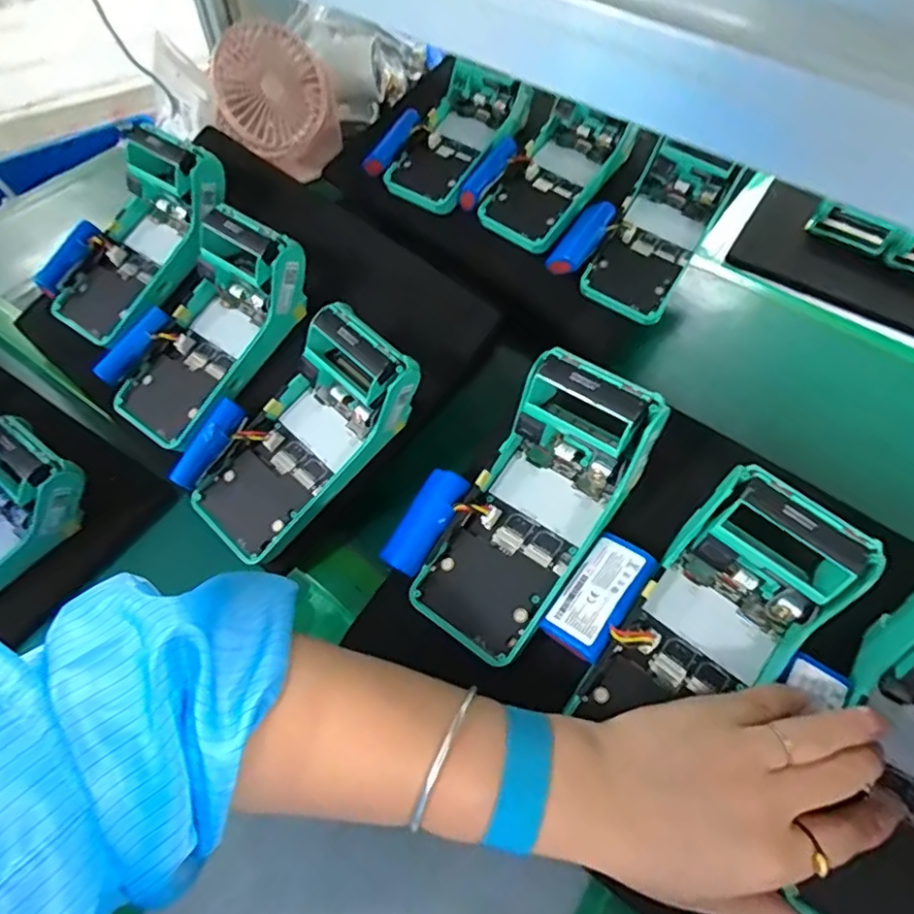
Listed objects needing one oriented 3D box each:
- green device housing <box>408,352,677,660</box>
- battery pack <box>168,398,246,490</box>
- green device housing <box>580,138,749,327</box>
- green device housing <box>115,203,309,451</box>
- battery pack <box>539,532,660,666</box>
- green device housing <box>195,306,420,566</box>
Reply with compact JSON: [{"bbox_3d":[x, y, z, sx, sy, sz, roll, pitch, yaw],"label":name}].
[{"bbox_3d":[0.046,0.031,0.342,0.075,0.056,0.170,33,94,18],"label":"green device housing"},{"bbox_3d":[-0.167,-0.008,0.397,0.017,0.015,0.065,32,85,17],"label":"battery pack"},{"bbox_3d":[0.174,-0.197,0.503,0.077,0.045,0.164,31,89,17],"label":"green device housing"},{"bbox_3d":[-0.180,-0.091,0.431,0.098,0.059,0.169,38,95,20],"label":"green device housing"},{"bbox_3d":[0.079,0.076,0.322,0.036,0.014,0.067,26,67,33],"label":"battery pack"},{"bbox_3d":[-0.100,-0.011,0.398,0.172,0.063,0.079,-48,66,10],"label":"green device housing"}]

